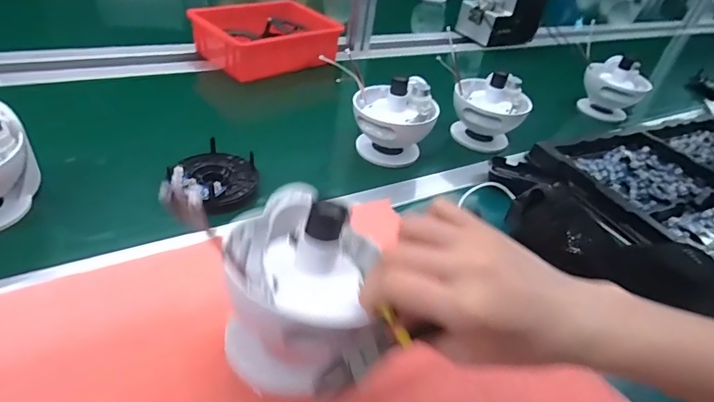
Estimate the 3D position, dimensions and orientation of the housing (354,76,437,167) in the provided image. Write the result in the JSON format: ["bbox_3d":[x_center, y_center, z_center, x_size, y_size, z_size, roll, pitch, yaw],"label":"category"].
[{"bbox_3d":[0.053,-0.113,0.631,0.115,0.121,0.095,10,40,4],"label":"housing"}]

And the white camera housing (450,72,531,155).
[{"bbox_3d":[0.208,-0.140,0.696,0.110,0.113,0.103,20,42,16],"label":"white camera housing"}]

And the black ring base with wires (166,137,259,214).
[{"bbox_3d":[-0.166,-0.031,0.513,0.099,0.028,0.099,4,40,-3],"label":"black ring base with wires"}]

